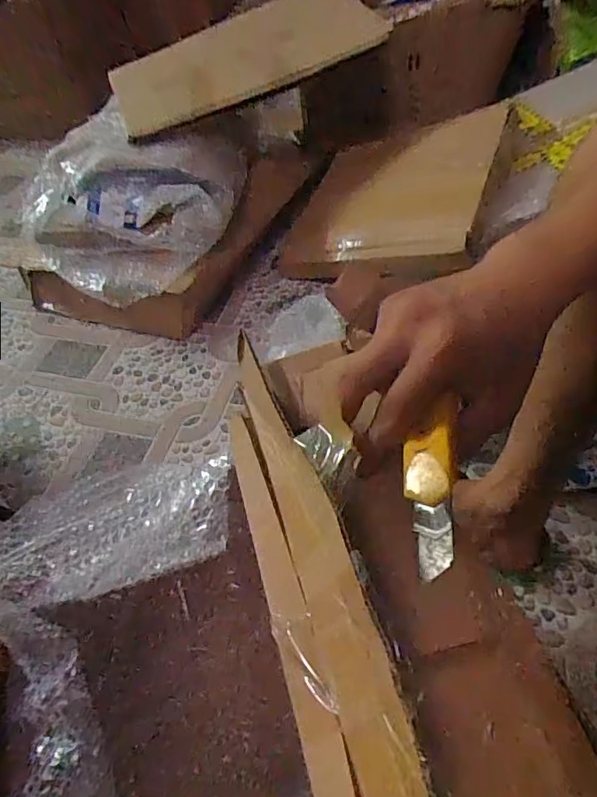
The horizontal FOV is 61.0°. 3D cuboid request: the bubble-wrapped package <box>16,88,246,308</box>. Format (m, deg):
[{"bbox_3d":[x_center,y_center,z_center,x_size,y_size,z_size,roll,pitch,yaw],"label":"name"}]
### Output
[{"bbox_3d":[-0.292,-0.356,0.905,0.336,0.141,0.359,13,53,16],"label":"bubble-wrapped package"}]

